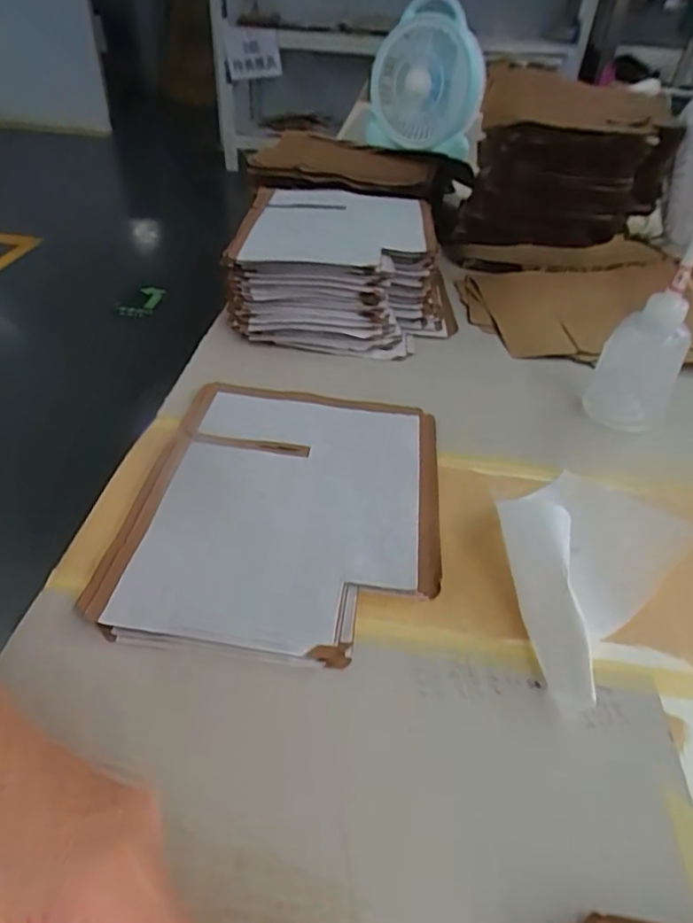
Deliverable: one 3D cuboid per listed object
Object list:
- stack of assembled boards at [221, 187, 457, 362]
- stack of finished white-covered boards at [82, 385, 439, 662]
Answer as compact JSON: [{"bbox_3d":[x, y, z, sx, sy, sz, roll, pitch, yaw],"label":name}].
[{"bbox_3d":[0.002,-0.225,0.652,0.233,0.082,0.253,4,41,-2],"label":"stack of assembled boards"},{"bbox_3d":[-0.037,0.026,0.417,0.207,0.014,0.251,8,41,1],"label":"stack of finished white-covered boards"}]

